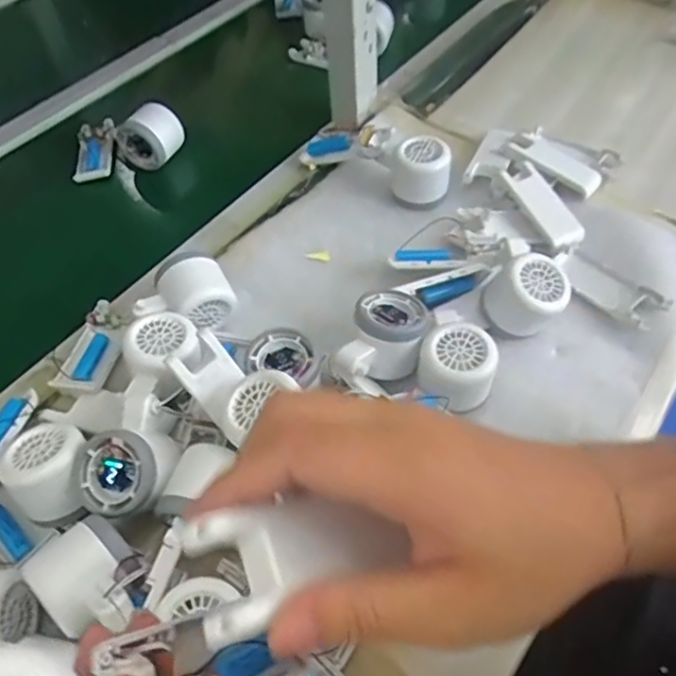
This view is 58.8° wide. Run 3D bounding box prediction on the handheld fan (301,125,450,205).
[{"bbox_3d":[0.041,-0.199,0.635,0.175,0.053,0.066,26,60,21],"label":"handheld fan"}]

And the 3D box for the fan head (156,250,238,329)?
[{"bbox_3d":[-0.124,-0.037,0.527,0.059,0.050,0.064,-28,57,-16],"label":"fan head"}]

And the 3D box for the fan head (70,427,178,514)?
[{"bbox_3d":[-0.147,0.095,0.425,0.064,0.045,0.059,-32,77,8],"label":"fan head"}]

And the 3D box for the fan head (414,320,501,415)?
[{"bbox_3d":[0.091,0.026,0.469,0.057,0.053,0.054,-1,54,2],"label":"fan head"}]

